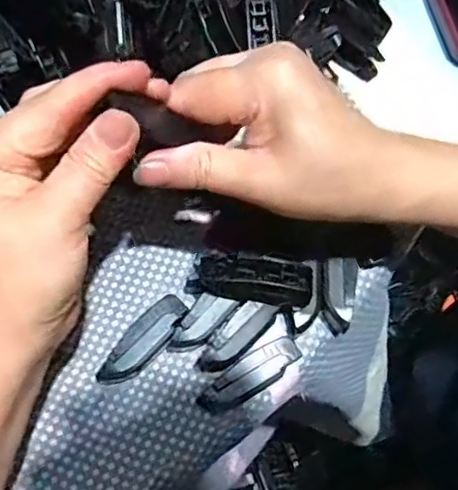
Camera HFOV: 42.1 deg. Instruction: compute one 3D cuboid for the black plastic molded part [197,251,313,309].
[{"bbox_3d":[0.013,0.017,0.300,0.056,0.013,0.021,11,70,5],"label":"black plastic molded part"}]

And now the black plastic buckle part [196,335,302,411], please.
[{"bbox_3d":[0.010,0.064,0.290,0.053,0.008,0.017,-30,72,-10],"label":"black plastic buckle part"}]

